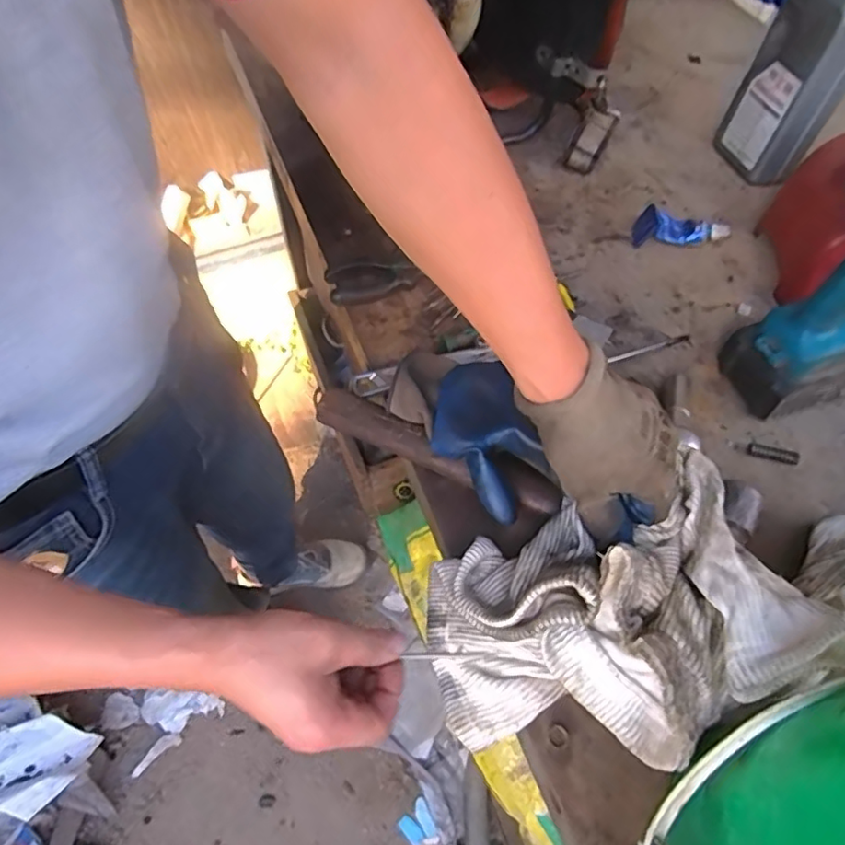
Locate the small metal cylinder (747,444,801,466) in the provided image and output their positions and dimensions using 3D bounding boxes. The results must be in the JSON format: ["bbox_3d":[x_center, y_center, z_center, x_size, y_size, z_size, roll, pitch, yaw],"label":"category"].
[{"bbox_3d":[0.305,0.027,0.498,0.041,0.010,0.012,14,60,9],"label":"small metal cylinder"}]

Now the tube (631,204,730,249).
[{"bbox_3d":[0.281,-0.216,0.626,0.098,0.045,0.035,-4,59,-1],"label":"tube"}]

